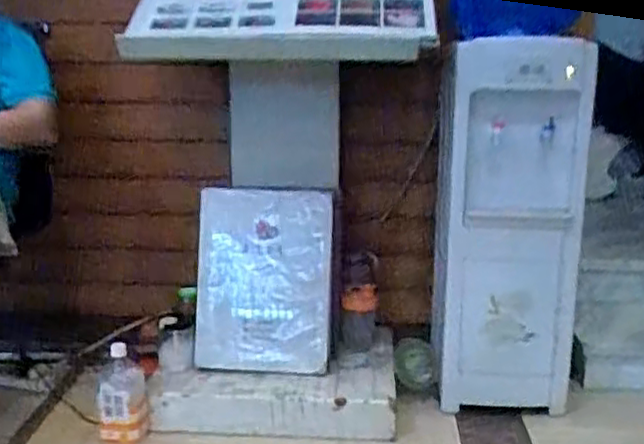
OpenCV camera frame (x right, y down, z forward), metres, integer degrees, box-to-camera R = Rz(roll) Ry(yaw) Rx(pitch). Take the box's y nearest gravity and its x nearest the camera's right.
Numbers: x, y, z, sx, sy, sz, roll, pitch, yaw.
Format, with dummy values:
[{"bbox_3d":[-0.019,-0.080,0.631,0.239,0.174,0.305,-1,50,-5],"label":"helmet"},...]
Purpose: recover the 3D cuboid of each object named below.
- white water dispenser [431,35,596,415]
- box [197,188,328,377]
[{"bbox_3d":[0.444,-0.009,1.701,0.328,0.820,0.341,2,14,10],"label":"white water dispenser"},{"bbox_3d":[-0.135,0.137,1.663,0.313,0.425,0.088,2,-7,-10],"label":"box"}]

